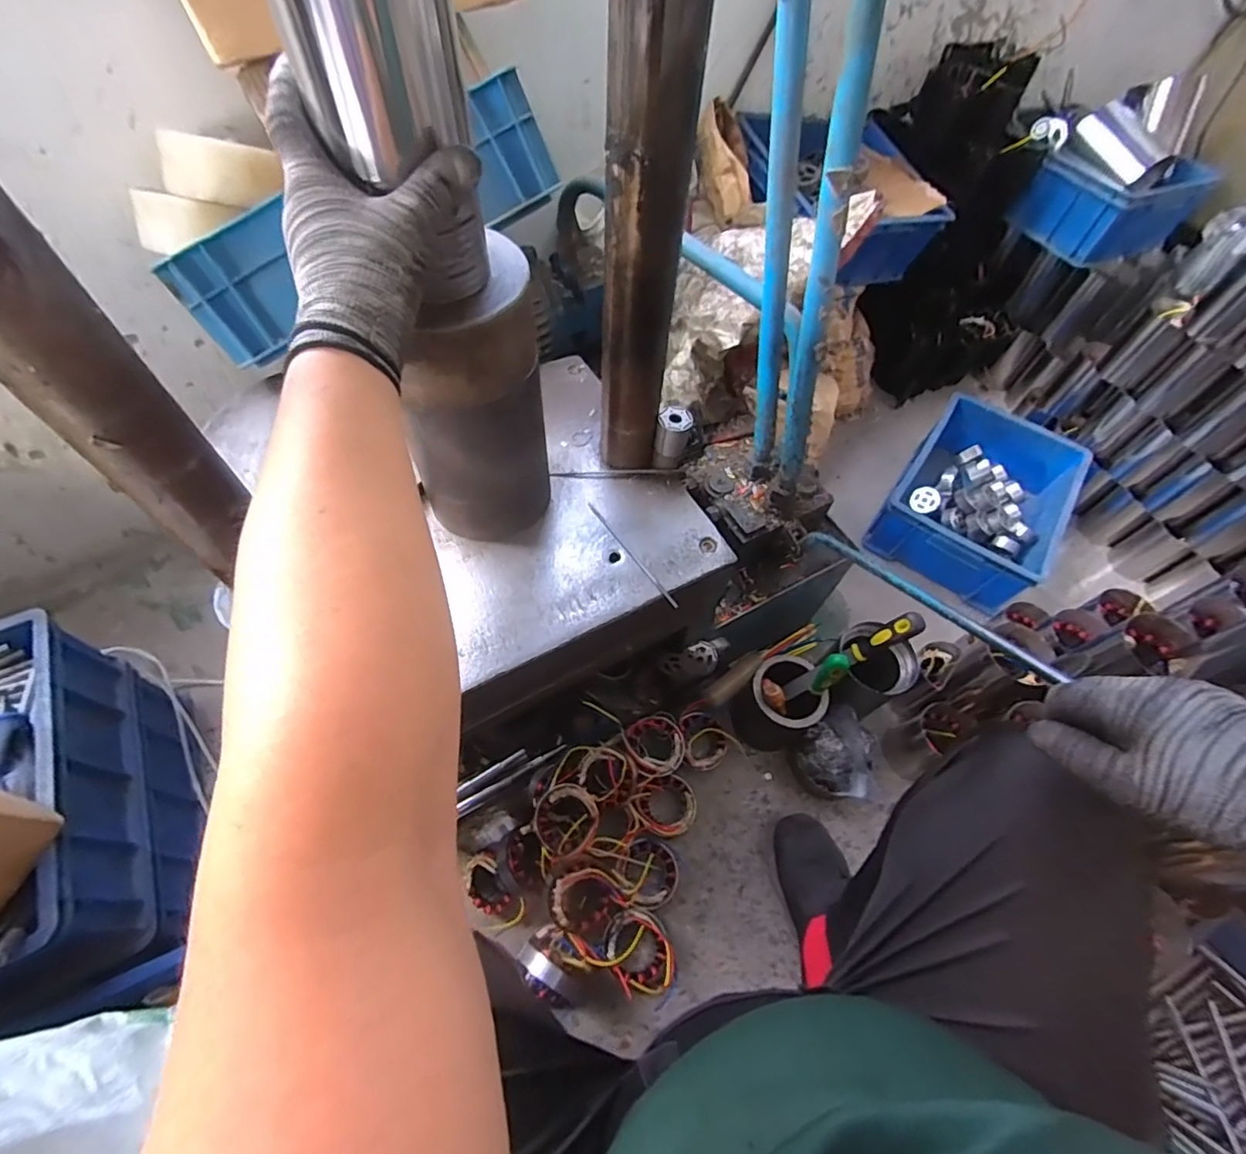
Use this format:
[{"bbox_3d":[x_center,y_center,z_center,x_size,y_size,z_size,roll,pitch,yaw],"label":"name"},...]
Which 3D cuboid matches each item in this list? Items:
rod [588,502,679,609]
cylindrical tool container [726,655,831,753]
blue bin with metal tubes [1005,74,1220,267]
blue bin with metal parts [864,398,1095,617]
[{"bbox_3d":[0.008,-0.027,0.589,0.007,0.006,0.159,-31,65,-20],"label":"rod"},{"bbox_3d":[0.244,0.211,0.885,0.094,0.171,0.103,1,58,-2],"label":"cylindrical tool container"},{"bbox_3d":[1.072,-0.852,1.171,0.304,0.232,0.234,-24,63,-17],"label":"blue bin with metal tubes"},{"bbox_3d":[0.737,-0.162,1.145,0.303,0.131,0.421,32,62,16],"label":"blue bin with metal parts"}]

